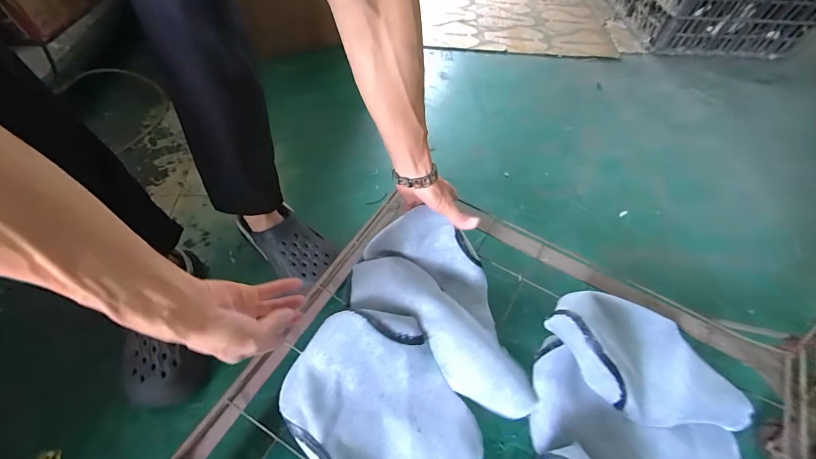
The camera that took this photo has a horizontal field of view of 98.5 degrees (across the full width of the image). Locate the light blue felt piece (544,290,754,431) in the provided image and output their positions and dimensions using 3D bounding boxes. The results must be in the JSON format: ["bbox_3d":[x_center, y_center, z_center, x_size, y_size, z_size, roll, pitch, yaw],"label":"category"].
[{"bbox_3d":[0.354,0.177,0.516,0.297,0.091,0.166,17,56,7],"label":"light blue felt piece"}]

